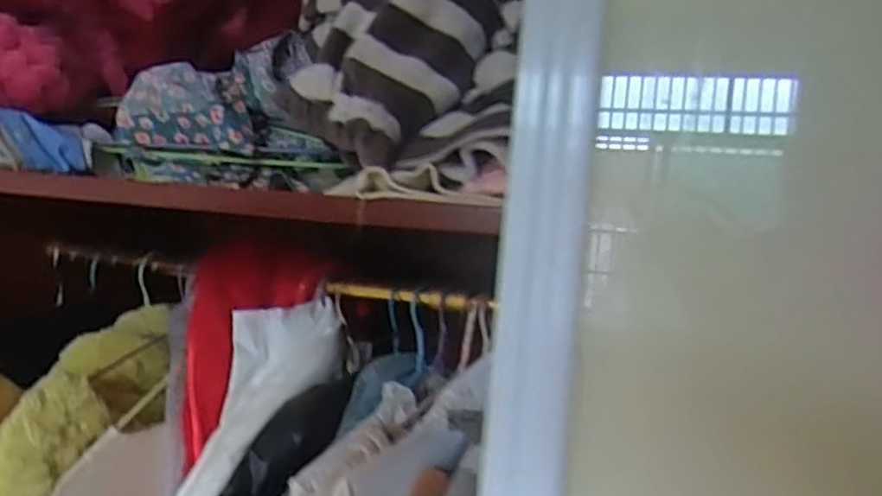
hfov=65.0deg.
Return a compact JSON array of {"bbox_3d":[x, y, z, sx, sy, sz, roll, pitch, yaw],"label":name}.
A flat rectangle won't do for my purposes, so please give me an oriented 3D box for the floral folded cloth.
[{"bbox_3d":[-0.188,-0.131,0.649,0.202,0.147,0.102,4,1,-9],"label":"floral folded cloth"}]

